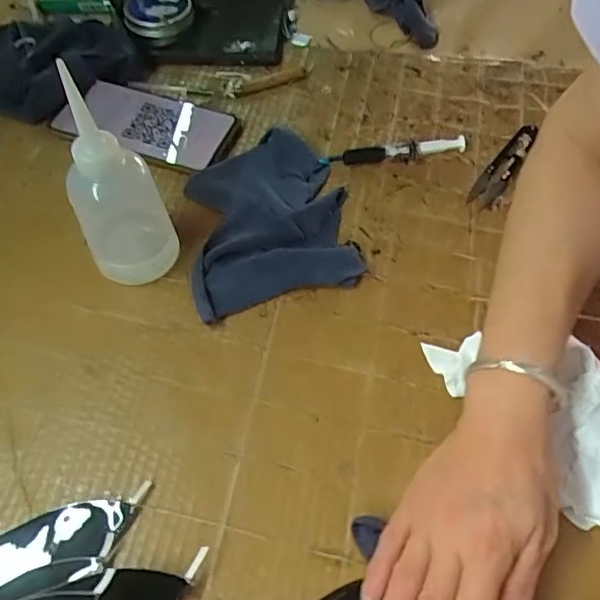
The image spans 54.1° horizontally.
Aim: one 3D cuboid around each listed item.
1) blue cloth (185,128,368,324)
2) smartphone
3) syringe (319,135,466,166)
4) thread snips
[{"bbox_3d":[-0.024,-0.066,0.471,0.126,0.022,0.157,-8,59,-5],"label":"blue cloth"},{"bbox_3d":[-0.132,-0.163,0.531,0.147,0.014,0.083,19,60,11],"label":"smartphone"},{"bbox_3d":[0.081,-0.128,0.510,0.126,0.016,0.016,-6,59,-4],"label":"syringe"},{"bbox_3d":[0.176,-0.118,0.510,0.023,0.012,0.099,28,62,16],"label":"thread snips"}]

